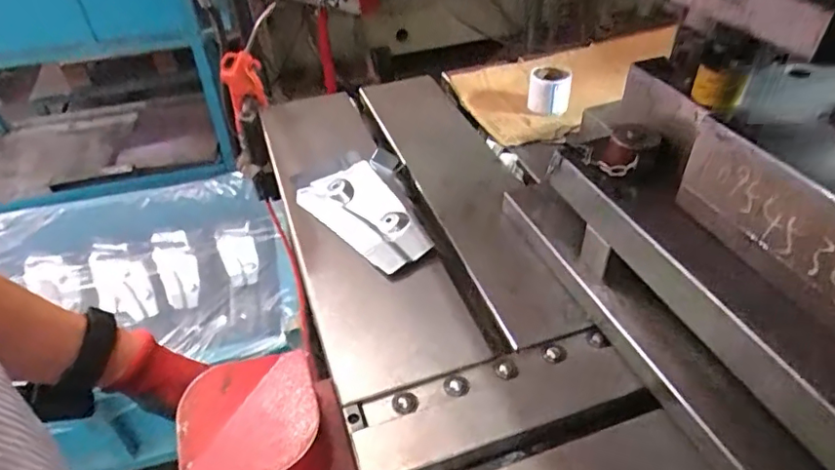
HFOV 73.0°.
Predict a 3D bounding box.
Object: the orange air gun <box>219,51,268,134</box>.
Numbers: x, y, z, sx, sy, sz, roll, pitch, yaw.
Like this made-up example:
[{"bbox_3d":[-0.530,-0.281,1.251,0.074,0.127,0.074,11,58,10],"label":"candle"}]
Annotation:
[{"bbox_3d":[-0.288,-0.239,0.940,0.092,0.123,0.023,0,23,31],"label":"orange air gun"}]

